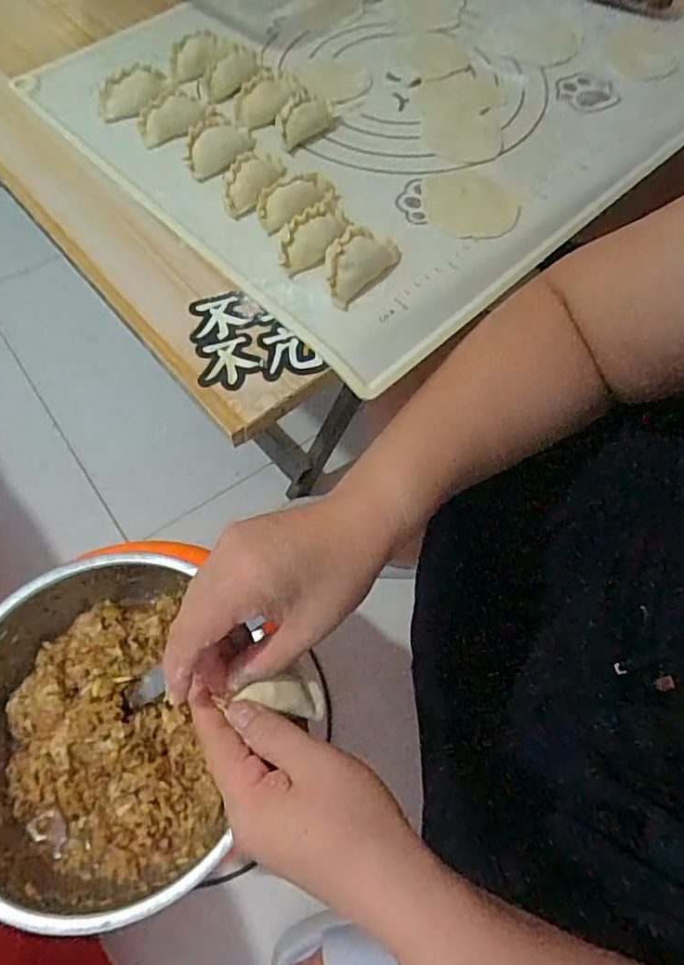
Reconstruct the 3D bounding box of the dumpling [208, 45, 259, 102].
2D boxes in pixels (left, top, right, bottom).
[{"bbox_3d":[-0.083,-0.314,0.445,0.021,0.018,0.054,28,65,11],"label":"dumpling"}]

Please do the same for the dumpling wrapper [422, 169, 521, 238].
[{"bbox_3d":[0.086,-0.194,0.403,0.067,0.005,0.067,1,63,-3],"label":"dumpling wrapper"}]

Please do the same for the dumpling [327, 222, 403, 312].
[{"bbox_3d":[0.010,-0.139,0.361,0.032,0.019,0.062,39,68,15],"label":"dumpling"}]

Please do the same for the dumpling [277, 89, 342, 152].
[{"bbox_3d":[-0.025,-0.266,0.423,0.030,0.021,0.052,36,67,14],"label":"dumpling"}]

